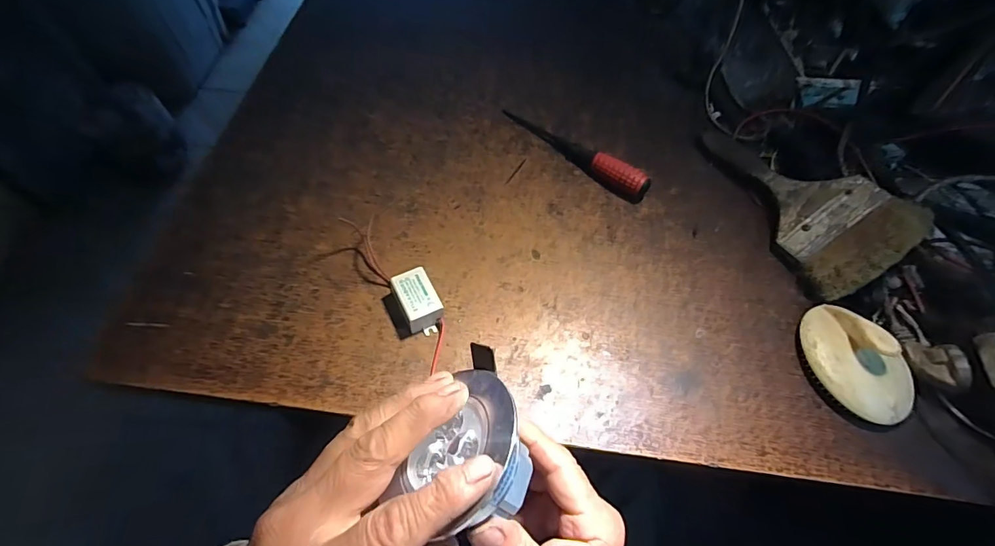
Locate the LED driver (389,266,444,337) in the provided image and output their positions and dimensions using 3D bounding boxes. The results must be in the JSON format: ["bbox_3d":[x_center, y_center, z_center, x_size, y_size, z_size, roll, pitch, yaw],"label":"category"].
[{"bbox_3d":[-0.060,0.022,0.341,0.028,0.023,0.044,-25,63,-17],"label":"LED driver"}]

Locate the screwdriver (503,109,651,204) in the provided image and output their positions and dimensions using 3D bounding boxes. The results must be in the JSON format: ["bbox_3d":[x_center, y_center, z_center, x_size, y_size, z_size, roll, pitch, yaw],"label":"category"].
[{"bbox_3d":[0.073,-0.122,0.442,0.166,0.019,0.020,35,63,18],"label":"screwdriver"}]

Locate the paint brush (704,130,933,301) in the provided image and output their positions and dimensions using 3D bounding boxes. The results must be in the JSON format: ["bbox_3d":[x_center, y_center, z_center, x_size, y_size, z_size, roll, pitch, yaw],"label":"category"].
[{"bbox_3d":[0.284,-0.079,0.408,0.095,0.015,0.196,-29,55,17],"label":"paint brush"}]

